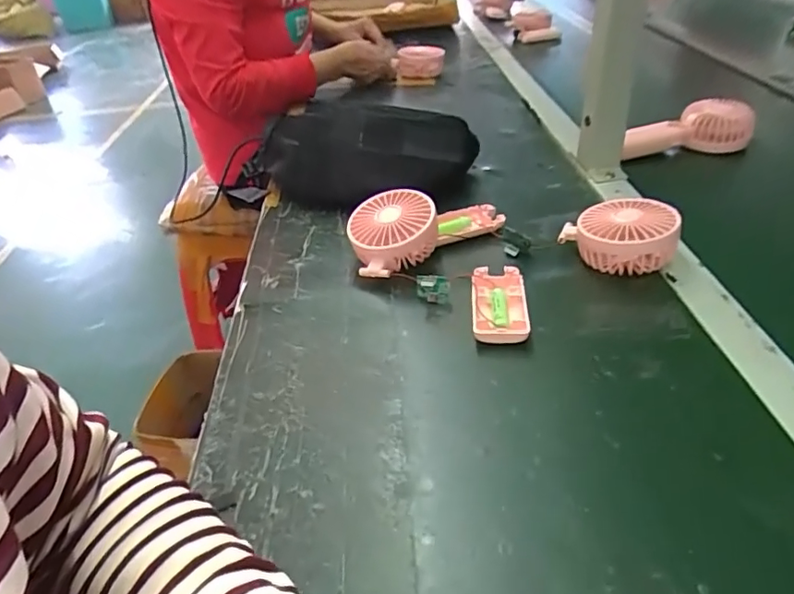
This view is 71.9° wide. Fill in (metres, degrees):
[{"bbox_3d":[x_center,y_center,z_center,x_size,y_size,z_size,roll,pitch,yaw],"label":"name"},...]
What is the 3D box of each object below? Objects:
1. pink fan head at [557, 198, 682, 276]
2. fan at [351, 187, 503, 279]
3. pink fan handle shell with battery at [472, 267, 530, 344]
[{"bbox_3d":[0.217,-0.061,0.532,0.089,0.047,0.089,-4,37,3],"label":"pink fan head"},{"bbox_3d":[0.025,-0.081,0.571,0.171,0.056,0.084,-30,43,-27],"label":"fan"},{"bbox_3d":[0.090,0.007,0.482,0.046,0.017,0.089,-1,38,8],"label":"pink fan handle shell with battery"}]

